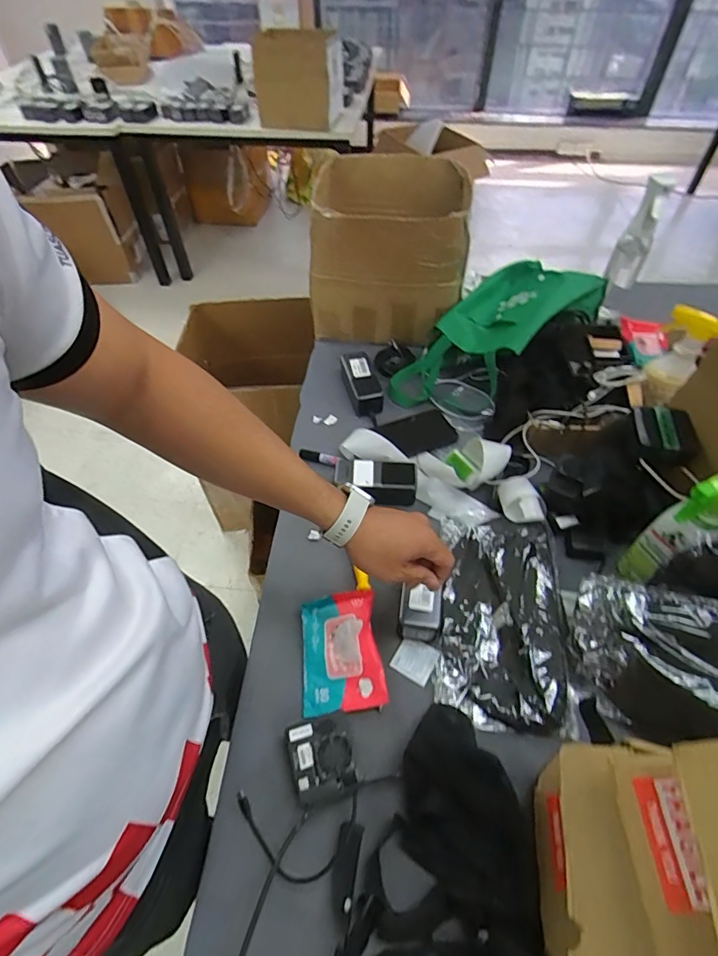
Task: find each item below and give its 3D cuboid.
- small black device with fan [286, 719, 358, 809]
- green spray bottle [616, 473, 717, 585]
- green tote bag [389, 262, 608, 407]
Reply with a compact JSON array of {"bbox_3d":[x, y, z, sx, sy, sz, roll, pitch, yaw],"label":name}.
[{"bbox_3d":[-0.041,0.307,0.514,0.064,0.034,0.075,-14,53,-10],"label":"small black device with fan"},{"bbox_3d":[0.393,0.071,0.578,0.080,0.205,0.062,-33,58,-23],"label":"green spray bottle"},{"bbox_3d":[0.256,-0.293,0.901,0.475,0.111,0.221,-34,58,-7],"label":"green tote bag"}]

